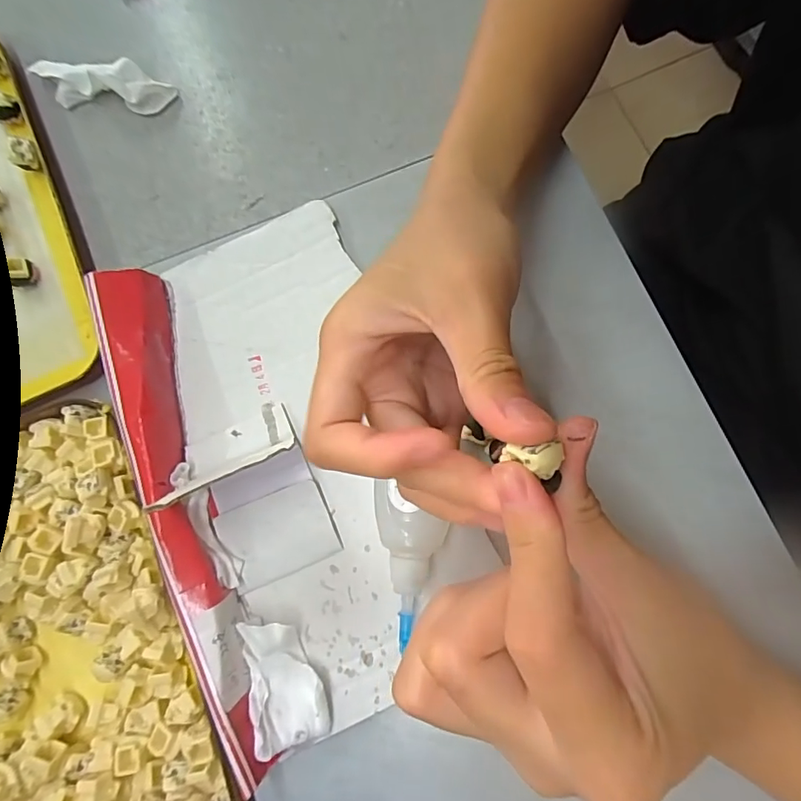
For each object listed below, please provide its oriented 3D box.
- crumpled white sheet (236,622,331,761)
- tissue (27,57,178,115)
[{"bbox_3d":[-0.050,0.121,0.212,0.030,0.016,0.052,-15,79,0],"label":"crumpled white sheet"},{"bbox_3d":[-0.168,-0.182,0.275,0.077,0.021,0.027,7,80,4],"label":"tissue"}]

